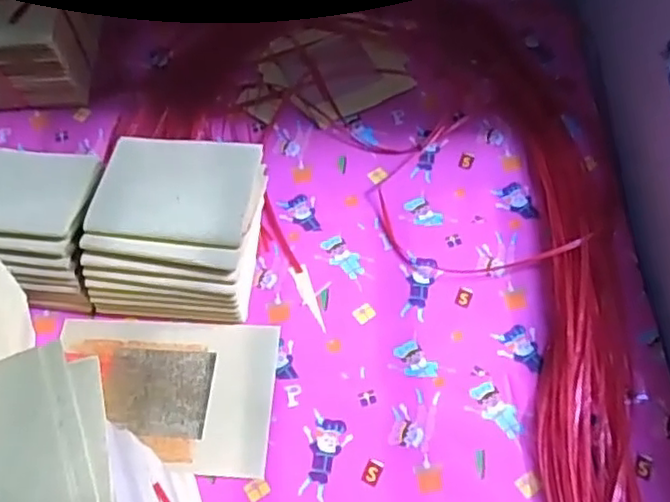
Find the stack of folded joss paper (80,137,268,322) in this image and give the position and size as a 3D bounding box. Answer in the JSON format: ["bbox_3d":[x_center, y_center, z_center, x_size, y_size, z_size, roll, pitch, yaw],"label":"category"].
[{"bbox_3d":[-0.161,-0.022,0.695,0.166,0.105,0.166,3,62,2],"label":"stack of folded joss paper"}]

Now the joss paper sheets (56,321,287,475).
[{"bbox_3d":[-0.173,0.141,0.658,0.221,0.011,0.153,2,62,1],"label":"joss paper sheets"}]

